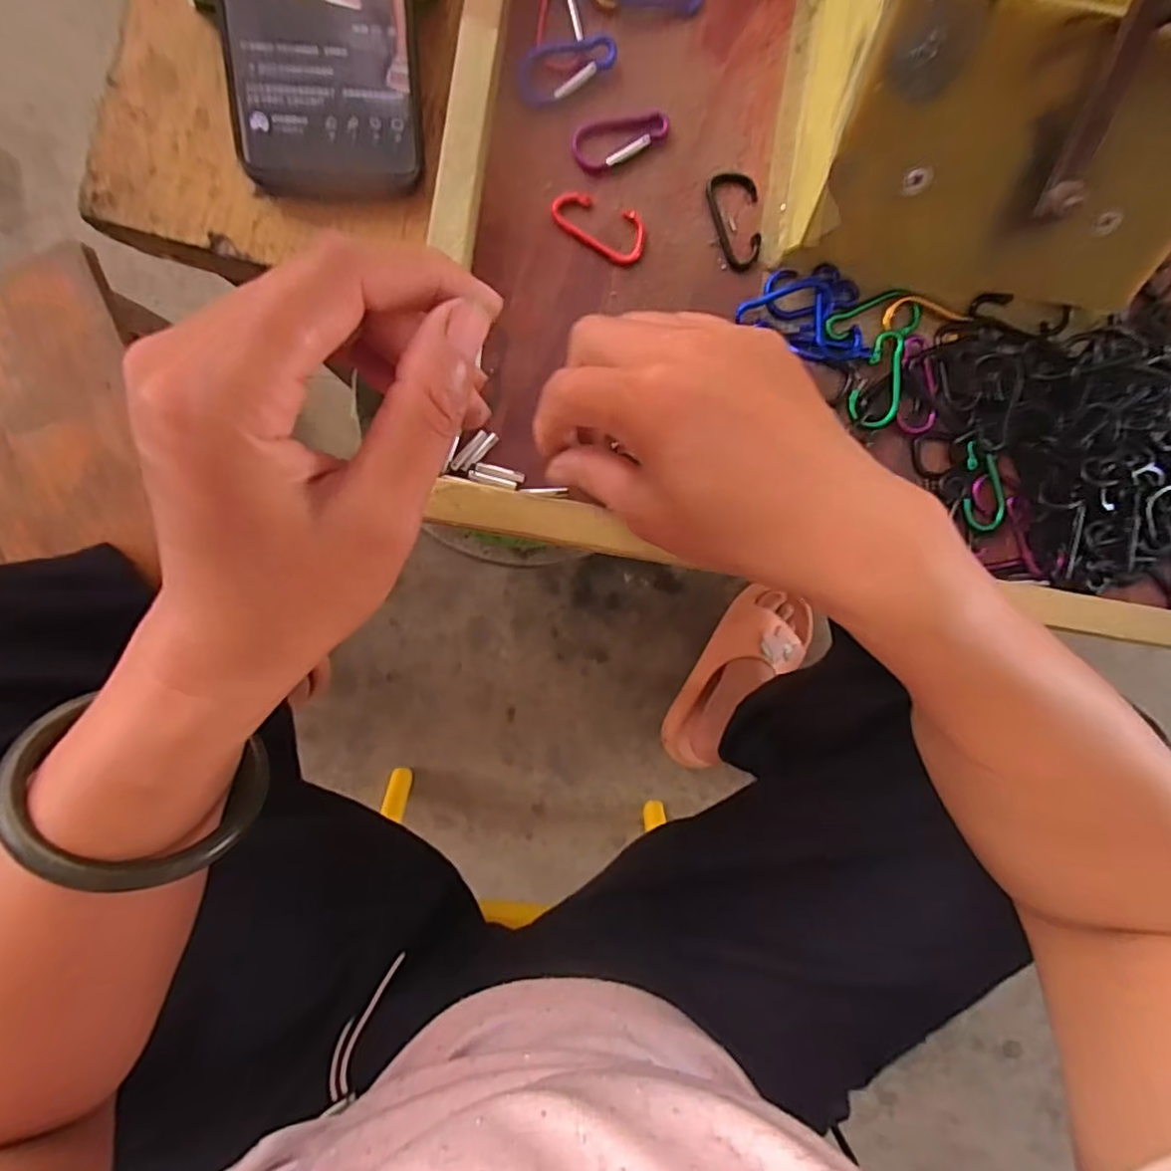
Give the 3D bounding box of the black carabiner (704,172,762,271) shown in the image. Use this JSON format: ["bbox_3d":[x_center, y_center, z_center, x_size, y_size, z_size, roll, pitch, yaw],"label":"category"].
[{"bbox_3d":[0.070,-0.167,0.290,0.023,0.004,0.043,-15,94,-4],"label":"black carabiner"}]

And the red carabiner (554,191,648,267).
[{"bbox_3d":[0.007,-0.163,0.285,0.043,0.004,0.023,31,90,-6],"label":"red carabiner"}]

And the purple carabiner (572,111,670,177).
[{"bbox_3d":[0.016,-0.202,0.285,0.045,0.004,0.023,-24,95,-4],"label":"purple carabiner"}]

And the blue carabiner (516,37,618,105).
[{"bbox_3d":[-0.008,-0.229,0.281,0.045,0.006,0.023,-14,94,-4],"label":"blue carabiner"}]

